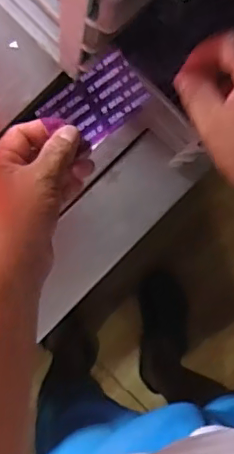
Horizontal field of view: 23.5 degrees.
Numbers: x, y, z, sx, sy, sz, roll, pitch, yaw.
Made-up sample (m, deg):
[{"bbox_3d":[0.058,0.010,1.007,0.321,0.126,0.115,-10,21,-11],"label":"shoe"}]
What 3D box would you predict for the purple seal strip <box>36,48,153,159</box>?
[{"bbox_3d":[-0.016,-0.094,0.434,0.076,0.004,0.047,-39,104,4],"label":"purple seal strip"}]

